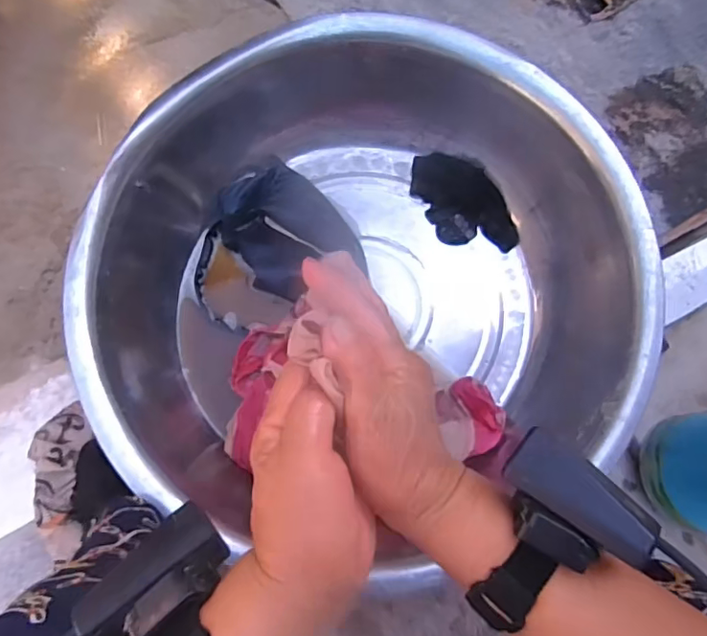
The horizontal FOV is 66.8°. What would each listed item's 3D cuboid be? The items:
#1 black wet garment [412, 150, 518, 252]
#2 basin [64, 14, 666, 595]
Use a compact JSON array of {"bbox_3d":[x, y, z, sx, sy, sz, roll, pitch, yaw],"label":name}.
[{"bbox_3d":[0.161,-0.167,0.787,0.101,0.042,0.174,-29,77,-10],"label":"black wet garment"},{"bbox_3d":[0.010,-0.037,0.677,0.647,0.187,0.588,-29,77,-10],"label":"basin"}]

